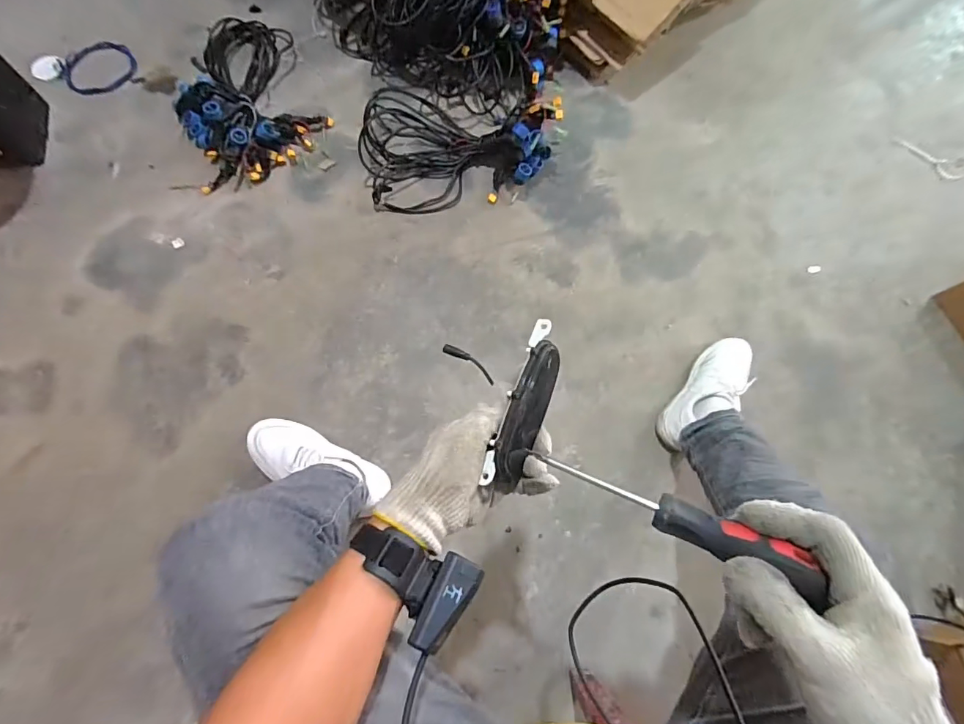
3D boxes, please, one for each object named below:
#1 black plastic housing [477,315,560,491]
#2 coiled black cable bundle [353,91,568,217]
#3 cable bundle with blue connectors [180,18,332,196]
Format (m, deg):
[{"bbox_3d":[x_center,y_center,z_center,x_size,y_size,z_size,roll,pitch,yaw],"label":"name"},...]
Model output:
[{"bbox_3d":[0.043,0.038,0.425,0.037,0.044,0.150,19,78,4],"label":"black plastic housing"},{"bbox_3d":[-0.052,-0.484,1.013,0.414,0.133,0.288,2,74,-3],"label":"coiled black cable bundle"},{"bbox_3d":[-0.554,-0.626,1.074,0.308,0.066,0.457,-25,76,-8],"label":"cable bundle with blue connectors"}]

